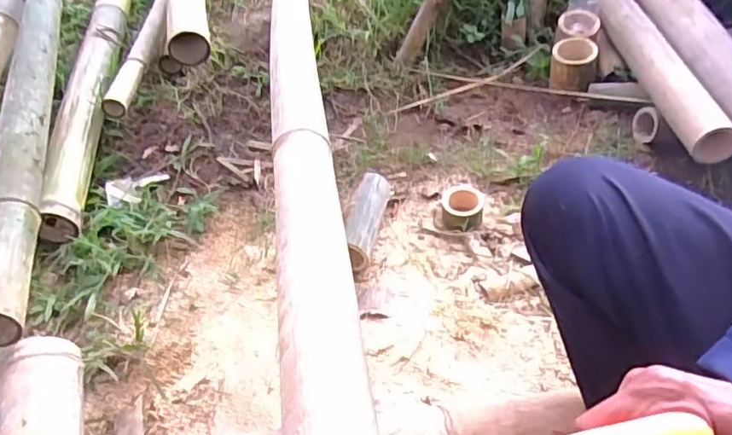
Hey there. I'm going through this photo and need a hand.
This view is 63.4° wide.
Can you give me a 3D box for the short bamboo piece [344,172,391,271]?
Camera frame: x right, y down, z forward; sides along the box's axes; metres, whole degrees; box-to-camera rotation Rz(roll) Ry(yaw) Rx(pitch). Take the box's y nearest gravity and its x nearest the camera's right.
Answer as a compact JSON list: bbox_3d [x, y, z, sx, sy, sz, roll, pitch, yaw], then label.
[{"bbox_3d":[-0.001,0.005,0.894,0.052,0.061,0.160,9,45,12],"label":"short bamboo piece"}]

